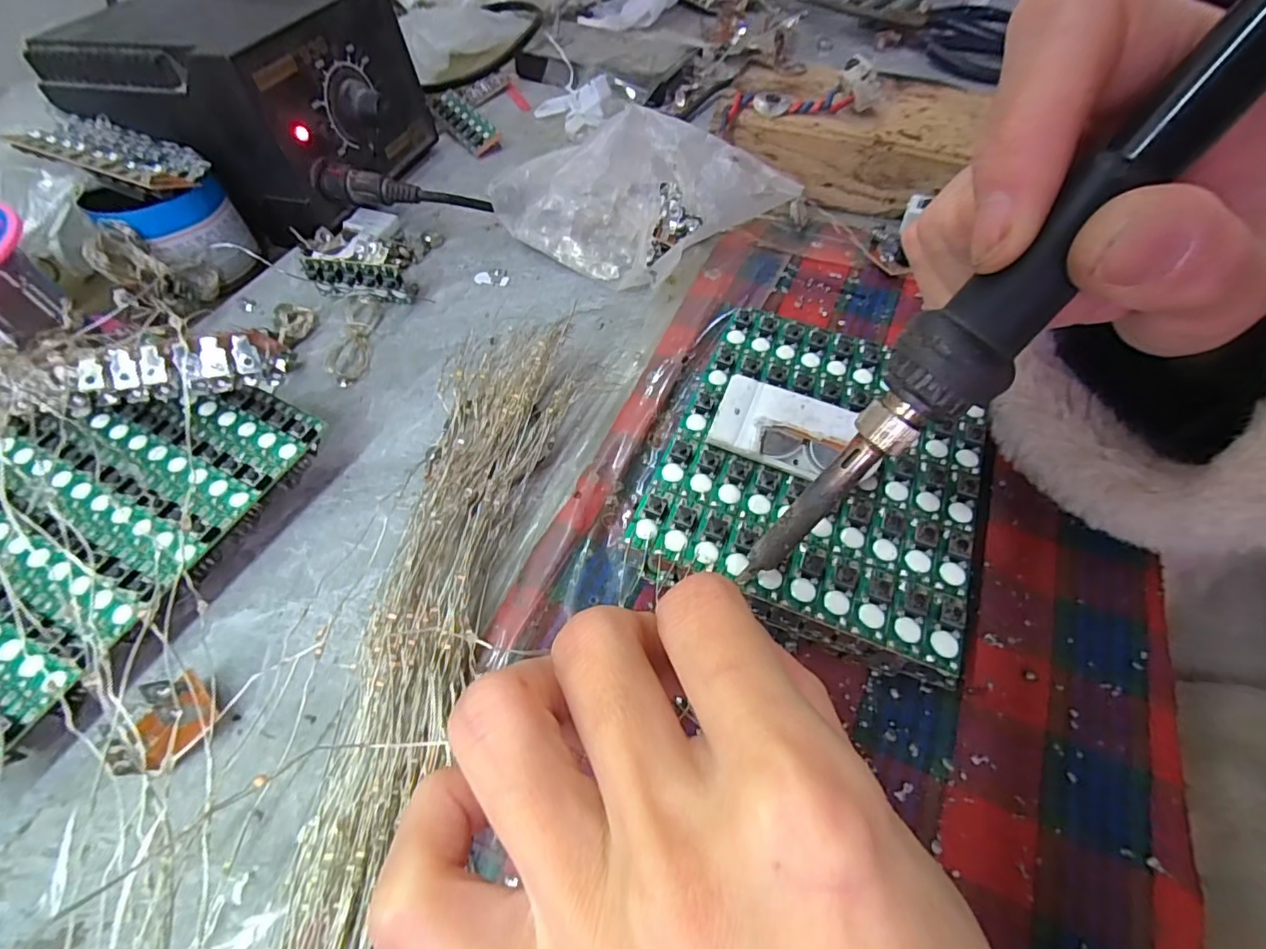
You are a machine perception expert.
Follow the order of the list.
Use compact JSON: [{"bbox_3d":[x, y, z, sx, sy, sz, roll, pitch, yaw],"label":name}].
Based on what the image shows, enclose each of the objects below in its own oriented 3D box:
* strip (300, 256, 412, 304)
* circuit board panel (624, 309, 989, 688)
[{"bbox_3d":[-0.128,-0.089,0.259,0.044,0.022,0.006,5,57,2],"label":"strip"},{"bbox_3d":[0.061,-0.007,0.175,0.094,0.015,0.113,19,58,11],"label":"circuit board panel"}]

